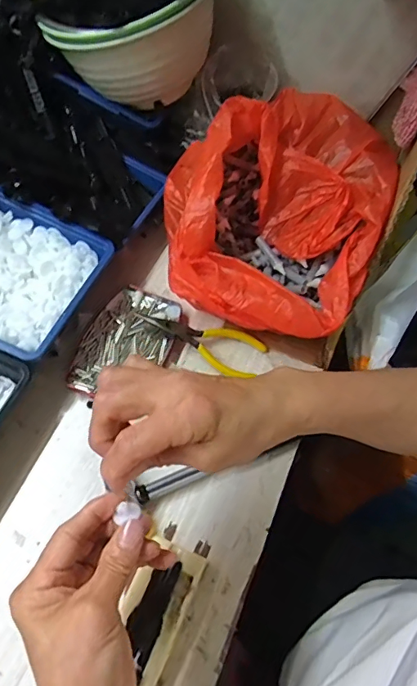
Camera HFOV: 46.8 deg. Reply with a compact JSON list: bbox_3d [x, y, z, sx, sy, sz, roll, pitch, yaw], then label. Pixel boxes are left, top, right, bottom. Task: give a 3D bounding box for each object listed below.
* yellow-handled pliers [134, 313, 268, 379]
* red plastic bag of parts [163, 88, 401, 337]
[{"bbox_3d":[-0.007,-0.003,0.464,0.123,0.022,0.044,17,61,5],"label":"yellow-handled pliers"},{"bbox_3d":[0.070,-0.140,0.470,0.203,0.102,0.253,25,62,9],"label":"red plastic bag of parts"}]

